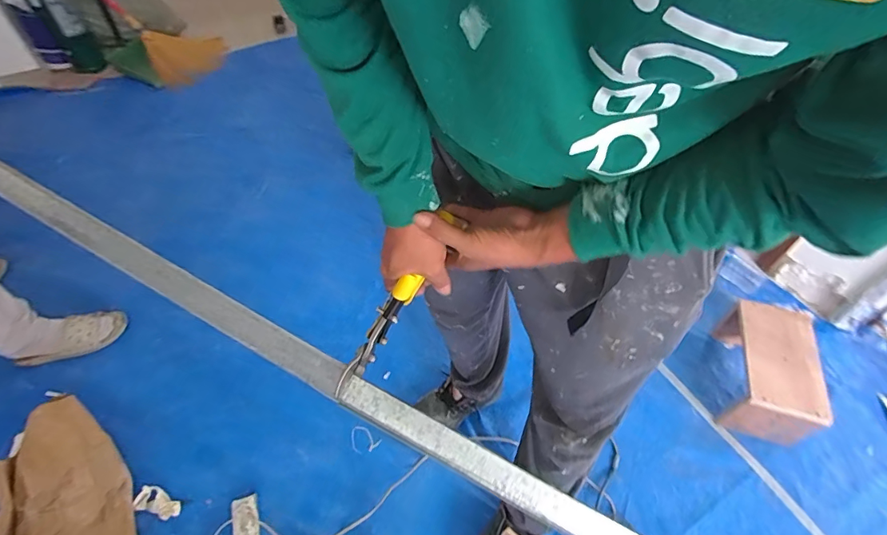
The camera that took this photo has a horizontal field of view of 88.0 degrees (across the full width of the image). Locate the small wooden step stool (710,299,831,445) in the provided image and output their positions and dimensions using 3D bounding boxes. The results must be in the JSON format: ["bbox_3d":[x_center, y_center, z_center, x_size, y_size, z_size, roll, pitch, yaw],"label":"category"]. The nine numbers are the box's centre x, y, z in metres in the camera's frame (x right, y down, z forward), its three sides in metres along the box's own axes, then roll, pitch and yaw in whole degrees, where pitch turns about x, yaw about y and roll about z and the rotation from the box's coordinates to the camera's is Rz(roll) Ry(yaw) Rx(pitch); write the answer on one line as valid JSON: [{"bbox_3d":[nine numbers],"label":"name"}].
[{"bbox_3d":[0.837,0.268,1.197,0.194,0.185,0.322,14,50,10],"label":"small wooden step stool"}]

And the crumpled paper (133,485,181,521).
[{"bbox_3d":[-0.635,0.524,1.023,0.097,0.016,0.051,14,50,9],"label":"crumpled paper"}]

